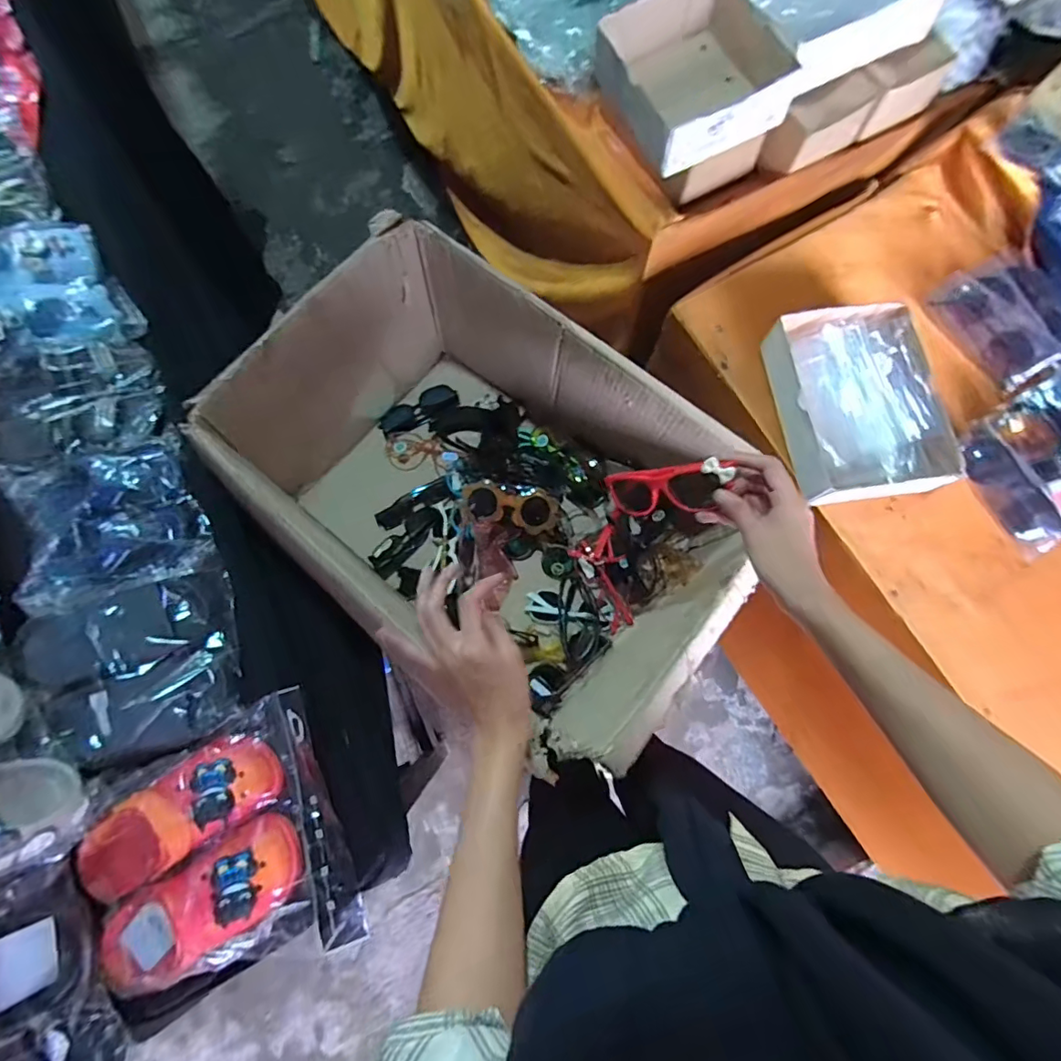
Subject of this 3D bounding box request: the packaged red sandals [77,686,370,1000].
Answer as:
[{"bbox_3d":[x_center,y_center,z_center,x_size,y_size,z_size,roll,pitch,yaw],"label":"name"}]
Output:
[{"bbox_3d":[-0.293,0.301,0.491,0.226,0.062,0.225,-21,78,-5],"label":"packaged red sandals"}]

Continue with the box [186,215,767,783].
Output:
[{"bbox_3d":[-0.050,-0.060,0.663,0.526,0.237,0.343,38,79,8],"label":"box"}]

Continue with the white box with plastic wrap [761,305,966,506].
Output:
[{"bbox_3d":[0.354,-0.138,0.587,0.148,0.054,0.208,-8,77,-2],"label":"white box with plastic wrap"}]

